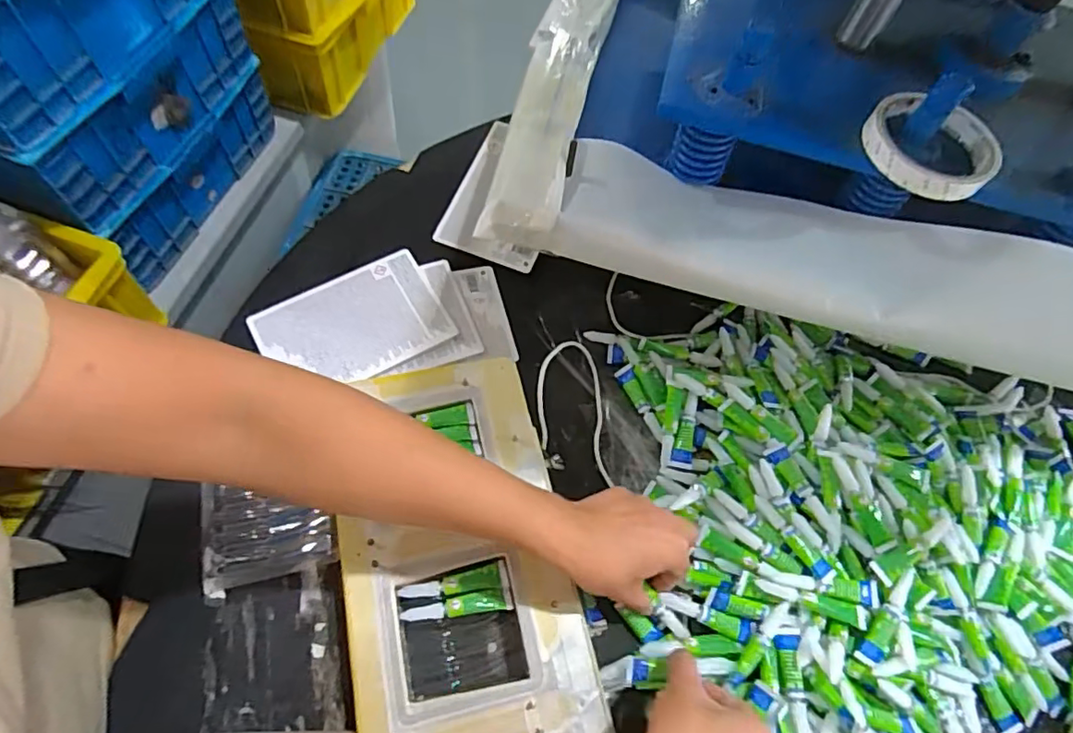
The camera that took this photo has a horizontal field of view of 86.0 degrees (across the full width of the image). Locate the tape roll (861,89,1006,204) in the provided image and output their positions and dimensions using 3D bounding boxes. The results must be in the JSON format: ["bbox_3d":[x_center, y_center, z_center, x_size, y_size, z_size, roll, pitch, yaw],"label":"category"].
[{"bbox_3d":[0.278,-0.155,0.410,0.088,0.020,0.085,3,63,-6],"label":"tape roll"}]

